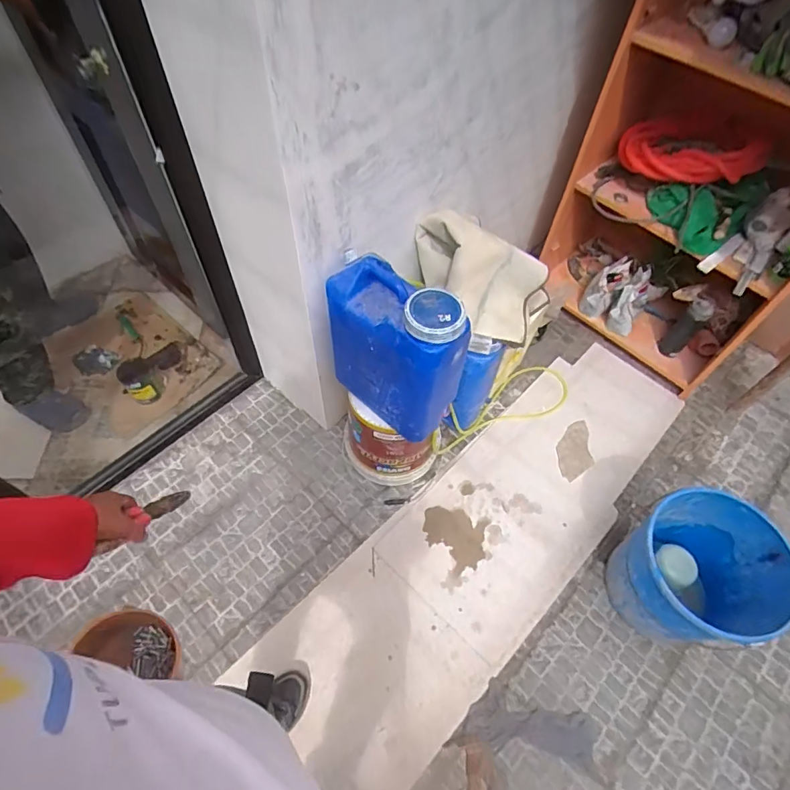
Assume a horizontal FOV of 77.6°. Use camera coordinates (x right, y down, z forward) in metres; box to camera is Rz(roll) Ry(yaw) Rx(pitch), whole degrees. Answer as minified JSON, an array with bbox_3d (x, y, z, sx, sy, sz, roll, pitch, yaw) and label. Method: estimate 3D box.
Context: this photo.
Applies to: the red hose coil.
[{"bbox_3d":[0.872,-0.726,1.486,0.246,0.143,0.385,-12,40,-10],"label":"red hose coil"}]

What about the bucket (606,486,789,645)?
[{"bbox_3d":[0.753,0.469,1.276,0.329,0.350,0.313,1,56,-1],"label":"bucket"}]

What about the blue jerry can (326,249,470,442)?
[{"bbox_3d":[-0.012,-0.101,1.126,0.308,0.370,0.140,36,62,20],"label":"blue jerry can"}]

